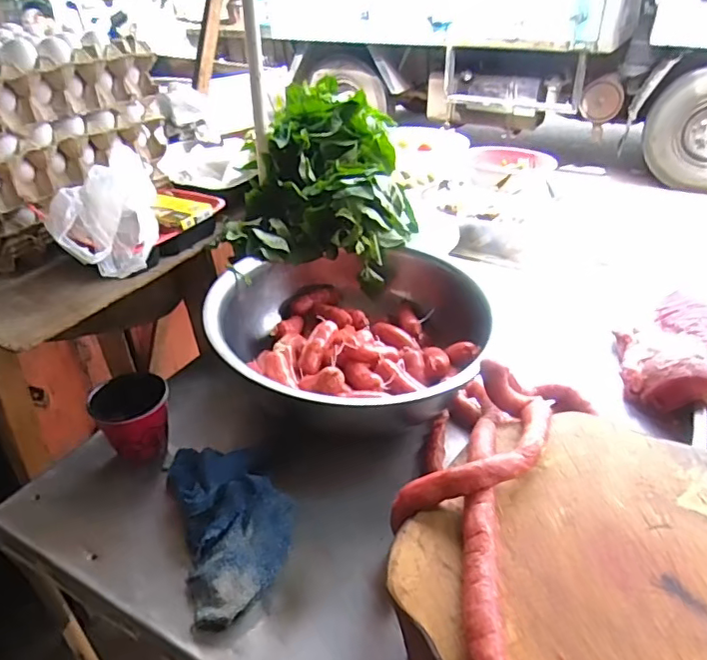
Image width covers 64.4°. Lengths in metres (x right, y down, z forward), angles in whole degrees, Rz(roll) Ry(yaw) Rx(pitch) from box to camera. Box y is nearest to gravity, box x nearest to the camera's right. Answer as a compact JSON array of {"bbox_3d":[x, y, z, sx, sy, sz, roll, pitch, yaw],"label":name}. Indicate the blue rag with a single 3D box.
[{"bbox_3d":[-0.130,0.187,0.595,0.116,0.051,0.223,-15,38,-18],"label":"blue rag"}]

